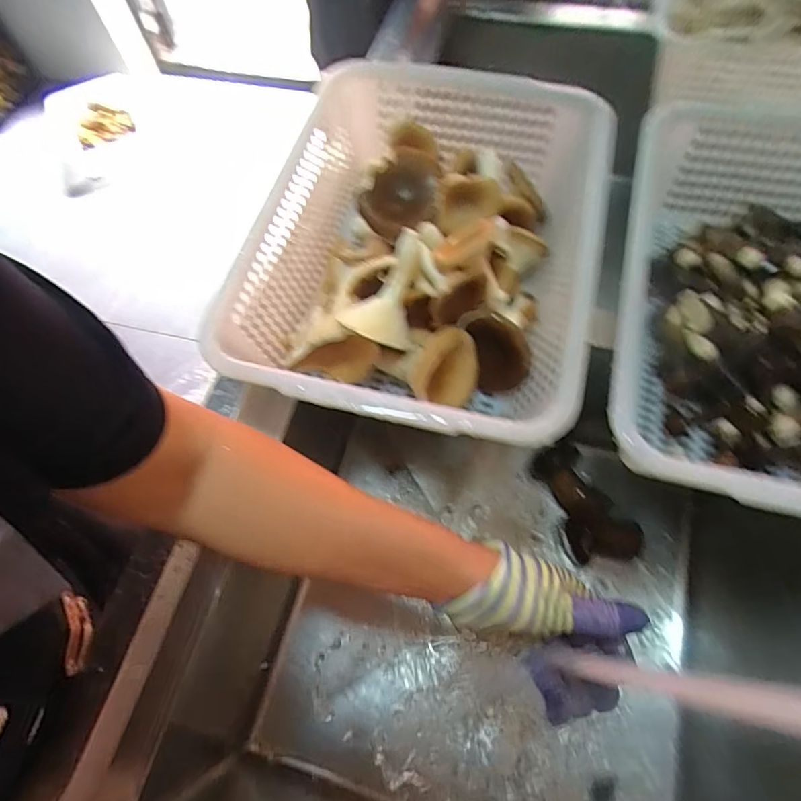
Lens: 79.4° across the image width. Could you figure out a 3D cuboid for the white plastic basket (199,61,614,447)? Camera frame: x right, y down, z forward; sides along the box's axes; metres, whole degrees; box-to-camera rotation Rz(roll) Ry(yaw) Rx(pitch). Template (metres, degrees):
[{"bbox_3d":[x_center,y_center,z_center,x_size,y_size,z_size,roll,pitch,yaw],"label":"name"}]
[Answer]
[{"bbox_3d":[0.022,-0.153,0.484,0.305,0.109,0.399,11,67,8],"label":"white plastic basket"}]

